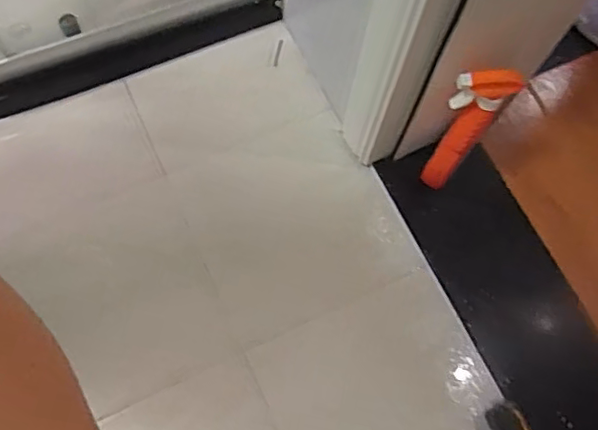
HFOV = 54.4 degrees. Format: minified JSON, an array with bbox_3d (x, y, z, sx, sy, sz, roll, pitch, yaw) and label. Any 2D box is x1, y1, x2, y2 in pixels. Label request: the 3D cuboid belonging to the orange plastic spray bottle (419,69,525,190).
[{"bbox_3d":[0.219,-0.114,0.793,0.060,0.238,0.062,35,73,10],"label":"orange plastic spray bottle"}]

